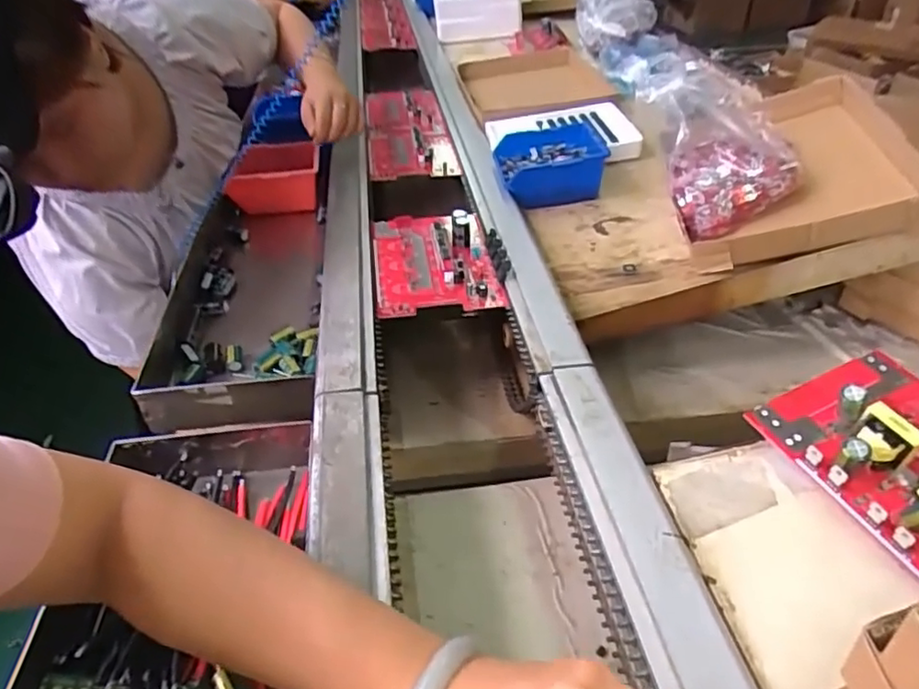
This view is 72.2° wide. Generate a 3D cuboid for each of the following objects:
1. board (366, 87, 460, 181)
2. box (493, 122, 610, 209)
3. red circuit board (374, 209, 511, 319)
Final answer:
[{"bbox_3d":[-0.088,-0.360,1.042,0.129,0.023,0.371,-6,38,-5],"label":"board"},{"bbox_3d":[0.117,-0.234,0.830,0.140,0.066,0.127,0,38,2],"label":"box"},{"bbox_3d":[-0.024,-0.097,0.684,0.136,0.031,0.187,-6,38,-5],"label":"red circuit board"}]

